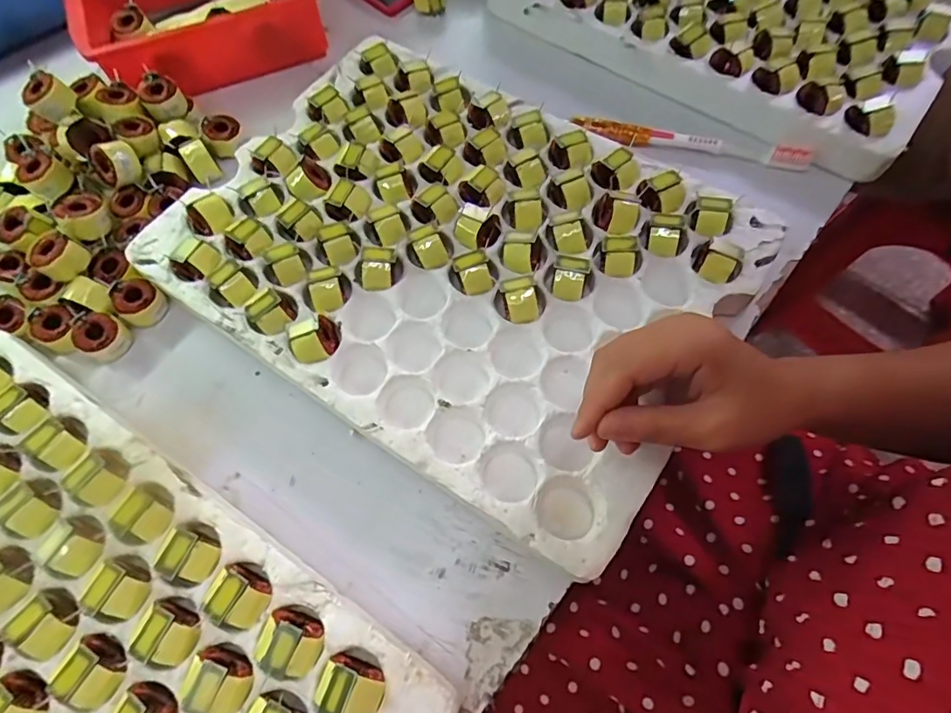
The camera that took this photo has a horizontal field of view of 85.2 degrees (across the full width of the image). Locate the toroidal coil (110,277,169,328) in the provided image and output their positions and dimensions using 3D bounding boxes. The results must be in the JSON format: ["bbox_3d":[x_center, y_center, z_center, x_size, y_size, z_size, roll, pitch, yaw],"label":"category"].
[{"bbox_3d":[-0.242,-0.039,0.372,0.027,0.021,0.029,0,67,1],"label":"toroidal coil"}]

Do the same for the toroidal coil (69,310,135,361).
[{"bbox_3d":[-0.261,-0.015,0.361,0.032,0.024,0.030,0,67,1],"label":"toroidal coil"}]

